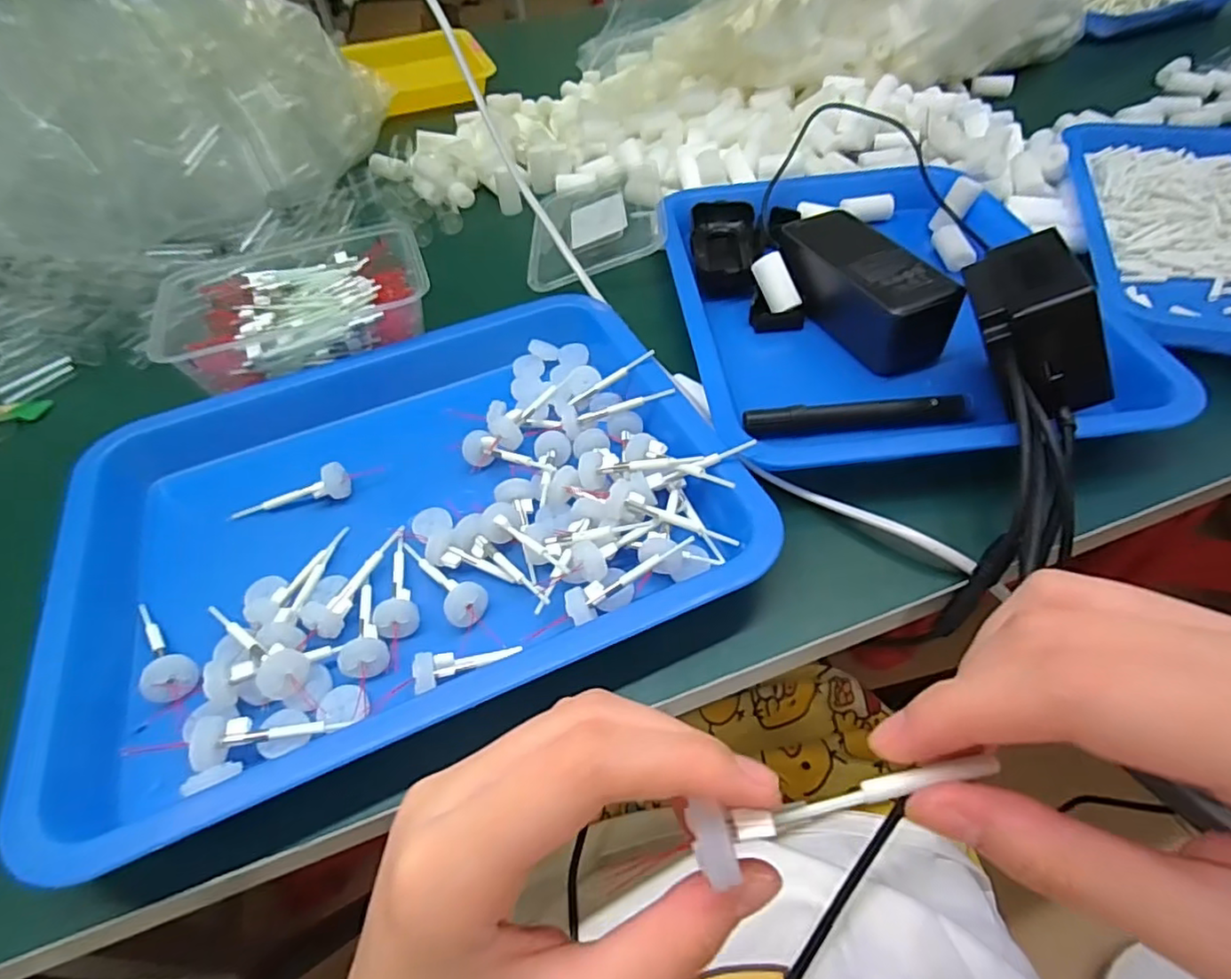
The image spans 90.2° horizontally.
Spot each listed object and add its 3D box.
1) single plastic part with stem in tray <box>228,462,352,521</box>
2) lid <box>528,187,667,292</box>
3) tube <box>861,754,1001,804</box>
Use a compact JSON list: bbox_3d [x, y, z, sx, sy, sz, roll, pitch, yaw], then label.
[{"bbox_3d":[-0.185,0.005,0.347,0.066,0.021,0.015,-20,51,-12],"label":"single plastic part with stem in tray"},{"bbox_3d":[-0.017,-0.230,0.528,0.116,0.015,0.183,-13,48,13],"label":"lid"},{"bbox_3d":[0.070,0.066,0.140,0.027,0.004,0.005,-16,49,8],"label":"tube"}]

